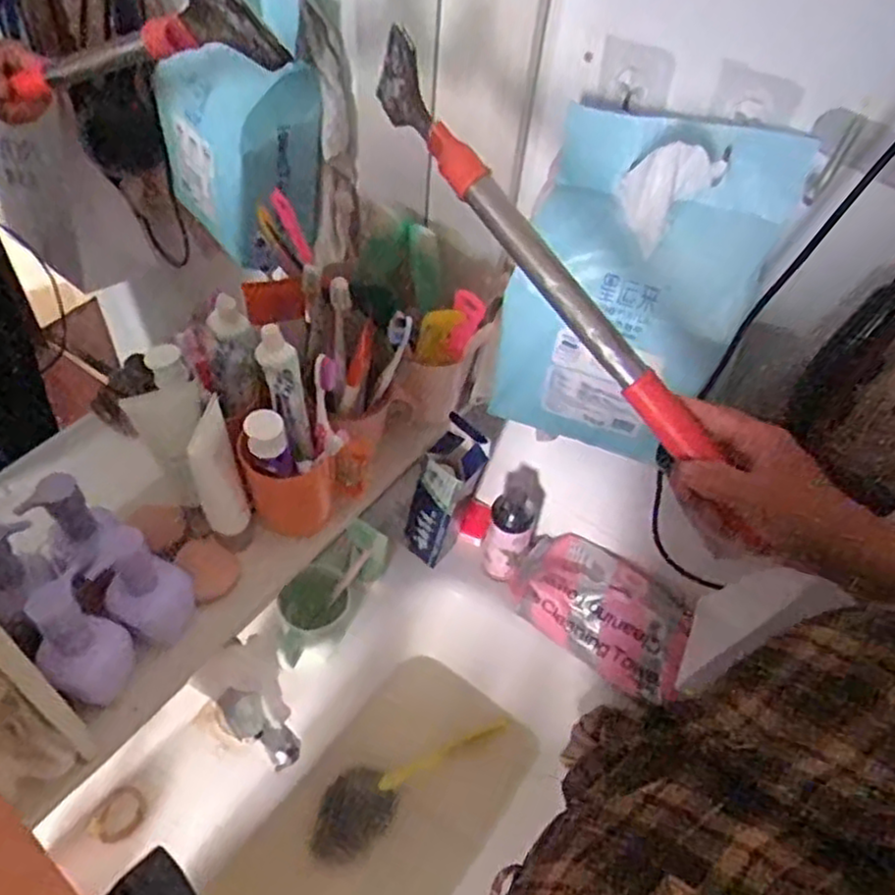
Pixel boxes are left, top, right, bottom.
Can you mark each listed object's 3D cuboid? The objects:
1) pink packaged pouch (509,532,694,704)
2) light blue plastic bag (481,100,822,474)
[{"bbox_3d":[0.183,0.194,0.896,0.219,0.080,0.131,34,90,19],"label":"pink packaged pouch"},{"bbox_3d":[0.136,-0.116,0.564,0.171,0.272,0.069,23,27,9],"label":"light blue plastic bag"}]

